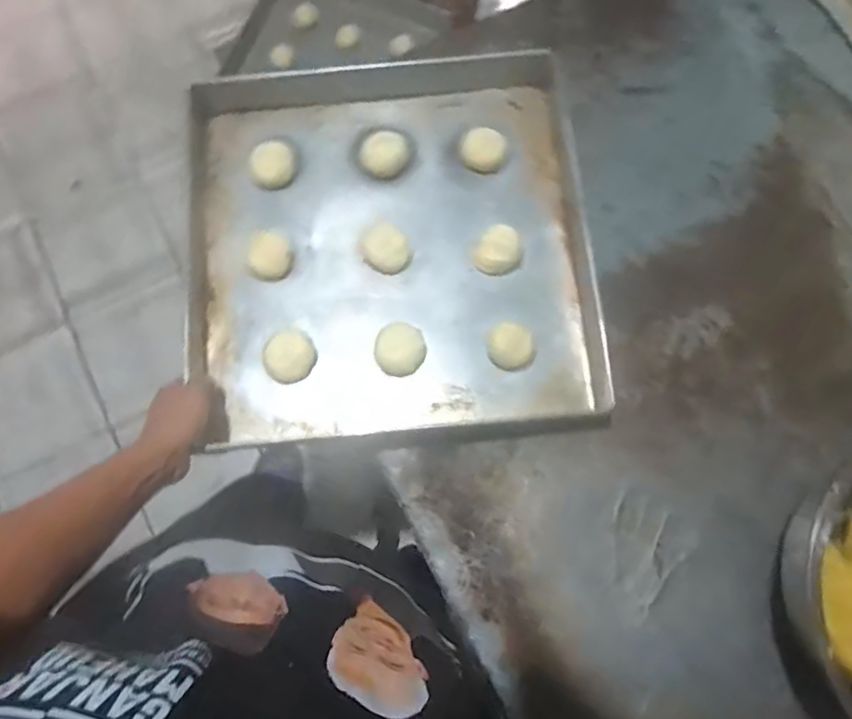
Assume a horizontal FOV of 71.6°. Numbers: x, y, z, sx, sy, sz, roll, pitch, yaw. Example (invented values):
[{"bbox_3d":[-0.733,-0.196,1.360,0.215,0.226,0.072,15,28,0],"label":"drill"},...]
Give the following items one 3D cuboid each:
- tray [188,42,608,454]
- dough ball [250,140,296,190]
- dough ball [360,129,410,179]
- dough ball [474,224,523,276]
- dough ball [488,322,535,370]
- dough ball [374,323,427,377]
[{"bbox_3d":[-0.049,-0.143,0.729,0.479,0.050,0.482,-7,79,0],"label":"tray"},{"bbox_3d":[-0.192,-0.244,0.741,0.056,0.023,0.052,0,78,0],"label":"dough ball"},{"bbox_3d":[-0.051,-0.260,0.747,0.057,0.025,0.060,0,78,0],"label":"dough ball"},{"bbox_3d":[0.091,-0.133,0.726,0.054,0.036,0.055,0,78,0],"label":"dough ball"},{"bbox_3d":[0.101,-0.015,0.695,0.051,0.036,0.051,0,78,0],"label":"dough ball"},{"bbox_3d":[-0.030,-0.012,0.703,0.058,0.028,0.064,22,79,5],"label":"dough ball"}]

